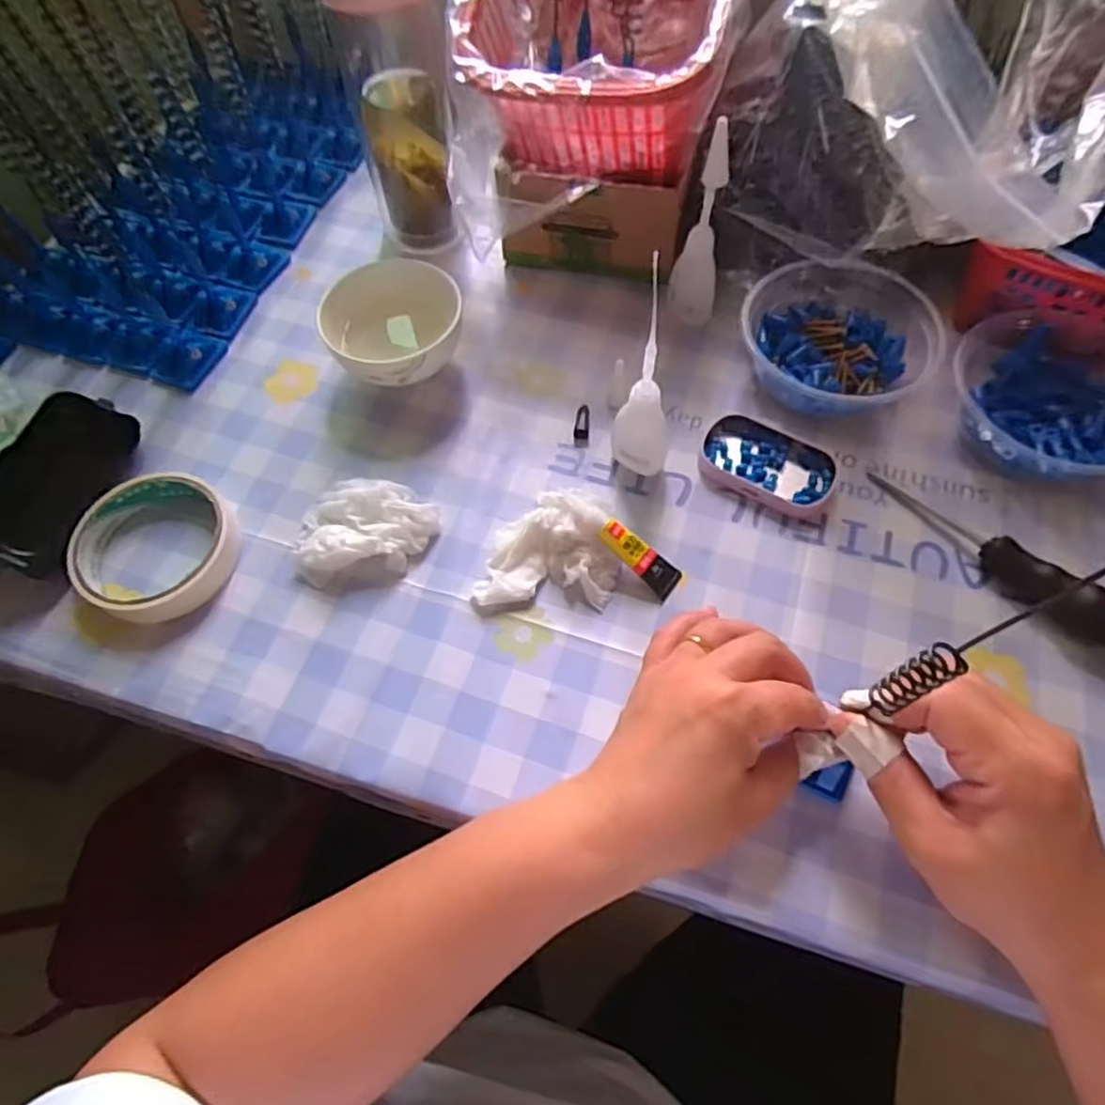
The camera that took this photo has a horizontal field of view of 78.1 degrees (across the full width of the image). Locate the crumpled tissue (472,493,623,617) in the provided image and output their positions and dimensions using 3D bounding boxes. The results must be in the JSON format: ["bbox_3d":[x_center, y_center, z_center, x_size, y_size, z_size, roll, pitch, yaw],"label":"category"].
[{"bbox_3d":[-0.002,-0.002,0.376,0.074,0.029,0.059,2,62,3],"label":"crumpled tissue"}]

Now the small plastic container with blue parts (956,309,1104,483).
[{"bbox_3d":[0.294,-0.089,0.402,0.114,0.037,0.112,22,65,13],"label":"small plastic container with blue parts"}]

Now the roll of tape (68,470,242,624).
[{"bbox_3d":[-0.223,-0.003,0.385,0.081,0.026,0.084,-1,62,1],"label":"roll of tape"}]

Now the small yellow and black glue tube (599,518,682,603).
[{"bbox_3d":[0.048,0.003,0.372,0.052,0.005,0.019,42,71,-11],"label":"small yellow and black glue tube"}]

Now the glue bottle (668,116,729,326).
[{"bbox_3d":[0.092,-0.191,0.418,0.030,0.119,0.030,-27,65,-12],"label":"glue bottle"}]

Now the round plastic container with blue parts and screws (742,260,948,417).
[{"bbox_3d":[0.180,-0.135,0.426,0.118,0.044,0.113,27,66,15],"label":"round plastic container with blue parts and screws"}]

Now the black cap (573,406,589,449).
[{"bbox_3d":[0.019,-0.079,0.427,0.010,0.007,0.028,4,79,5],"label":"black cap"}]

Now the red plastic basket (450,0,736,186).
[{"bbox_3d":[0.034,-0.342,0.422,0.154,0.119,0.221,12,63,8],"label":"red plastic basket"}]

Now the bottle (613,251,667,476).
[{"bbox_3d":[0.048,-0.085,0.356,0.030,0.138,0.024,3,62,4],"label":"bottle"}]

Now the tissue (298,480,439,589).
[{"bbox_3d":[-0.106,-0.016,0.391,0.077,0.020,0.059,-8,62,-2],"label":"tissue"}]

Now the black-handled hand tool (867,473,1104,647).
[{"bbox_3d":[0.244,0.002,0.368,0.021,0.025,0.153,-37,67,-16],"label":"black-handled hand tool"}]

